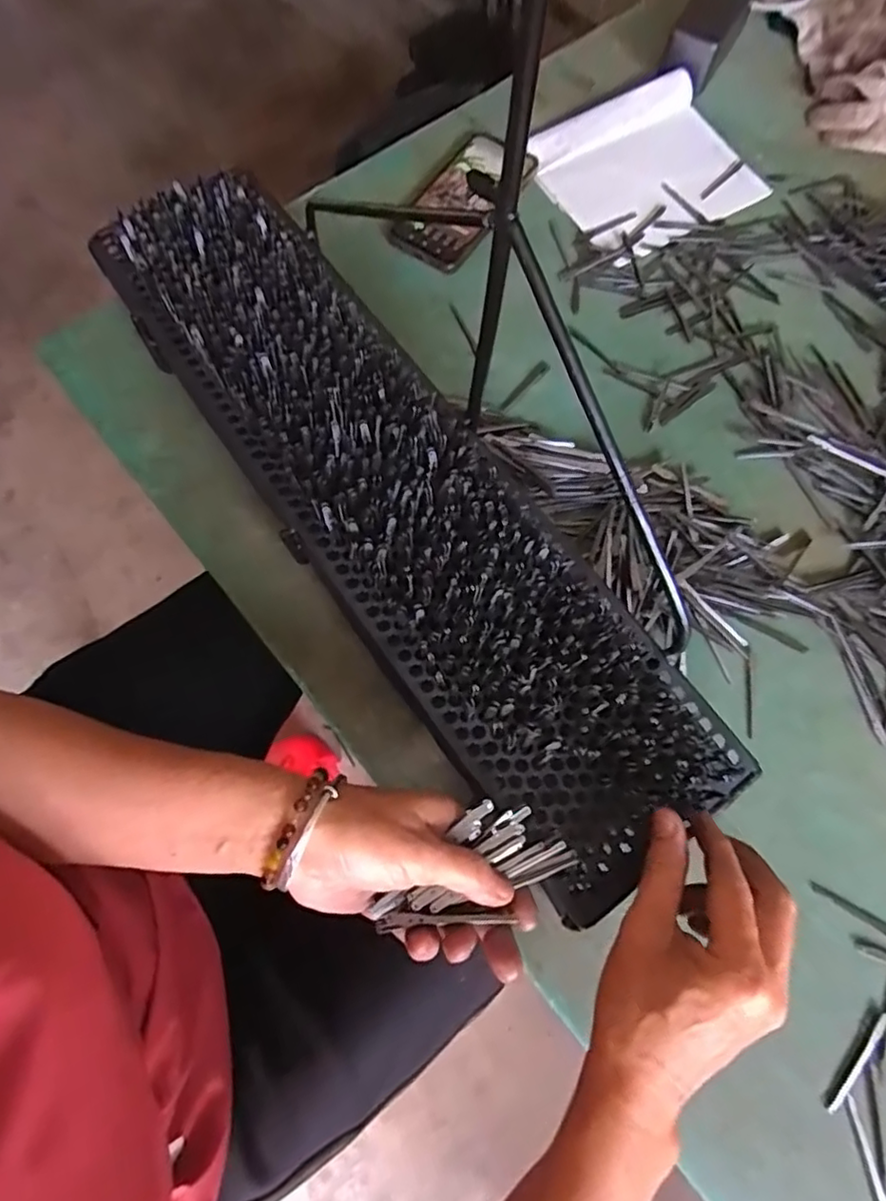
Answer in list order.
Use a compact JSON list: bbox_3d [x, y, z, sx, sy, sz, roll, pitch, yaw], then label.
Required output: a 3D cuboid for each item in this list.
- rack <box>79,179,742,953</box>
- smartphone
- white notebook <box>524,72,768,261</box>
[{"bbox_3d":[-0.044,-0.076,0.424,0.144,0.080,0.573,-37,78,-7],"label":"rack"},{"bbox_3d":[0.021,-0.377,0.566,0.072,0.012,0.154,32,75,2],"label":"smartphone"},{"bbox_3d":[0.202,-0.428,0.592,0.197,0.018,0.166,-29,74,-11],"label":"white notebook"}]

